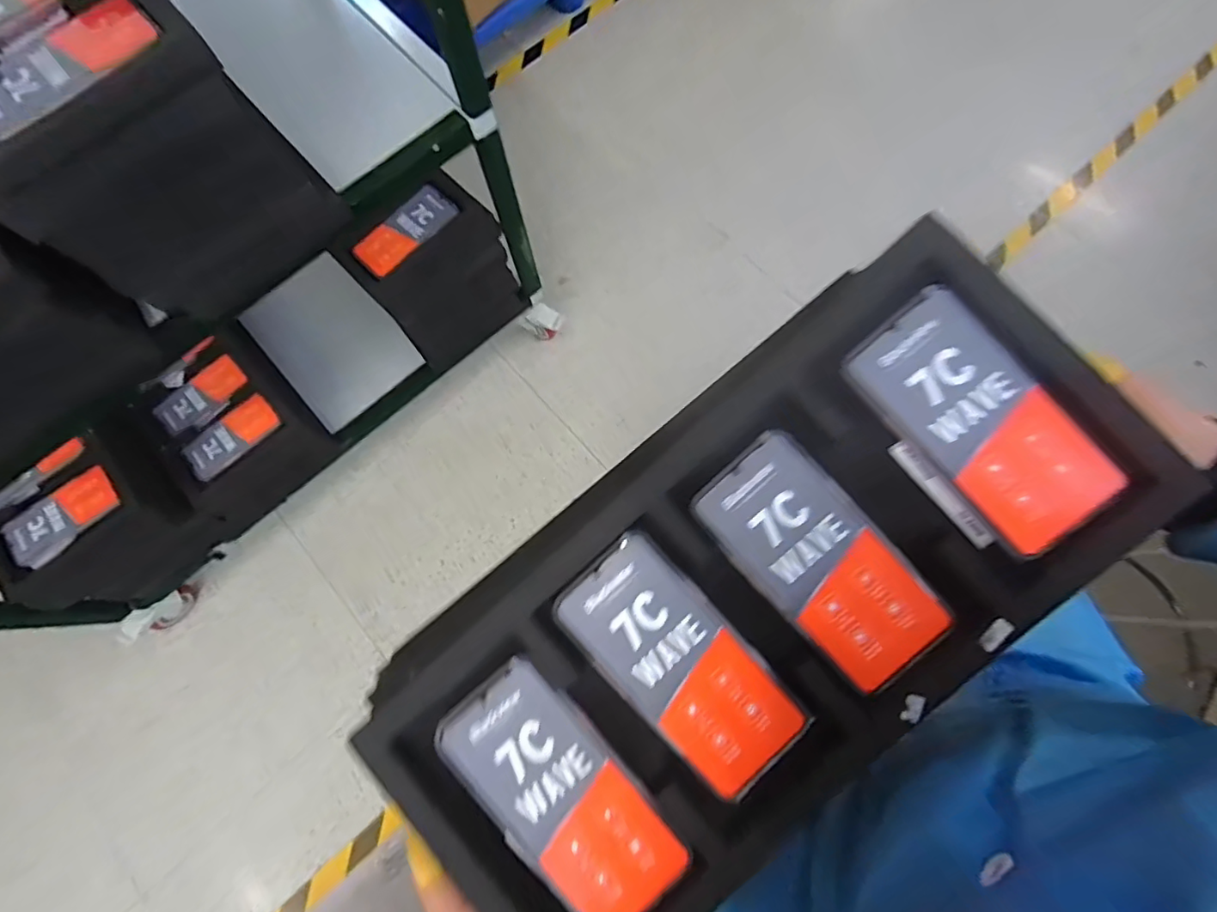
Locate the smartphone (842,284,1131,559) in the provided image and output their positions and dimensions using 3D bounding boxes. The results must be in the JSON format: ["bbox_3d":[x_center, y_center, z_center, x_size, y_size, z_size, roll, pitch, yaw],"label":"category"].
[{"bbox_3d":[0.228,-0.022,0.328,0.076,0.005,0.163,-43,87,7],"label":"smartphone"}]

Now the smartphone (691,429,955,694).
[{"bbox_3d":[0.133,0.065,0.339,0.077,0.004,0.160,-43,86,3],"label":"smartphone"}]

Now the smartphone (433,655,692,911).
[{"bbox_3d":[-0.029,0.210,0.333,0.077,0.004,0.164,-41,86,-6],"label":"smartphone"}]

